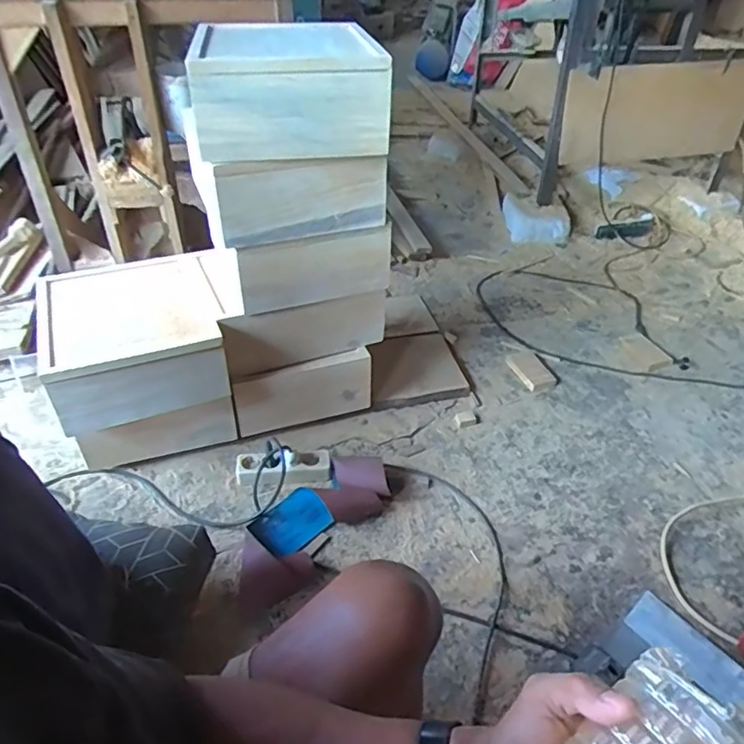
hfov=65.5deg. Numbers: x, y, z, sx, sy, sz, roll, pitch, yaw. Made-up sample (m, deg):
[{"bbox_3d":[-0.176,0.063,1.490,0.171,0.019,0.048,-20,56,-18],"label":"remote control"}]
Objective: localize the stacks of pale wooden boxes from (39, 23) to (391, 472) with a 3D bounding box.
[{"bbox_3d":[-0.317,-0.231,1.182,0.684,0.757,0.401,-15,41,-18],"label":"stacks of pale wooden boxes"}]

